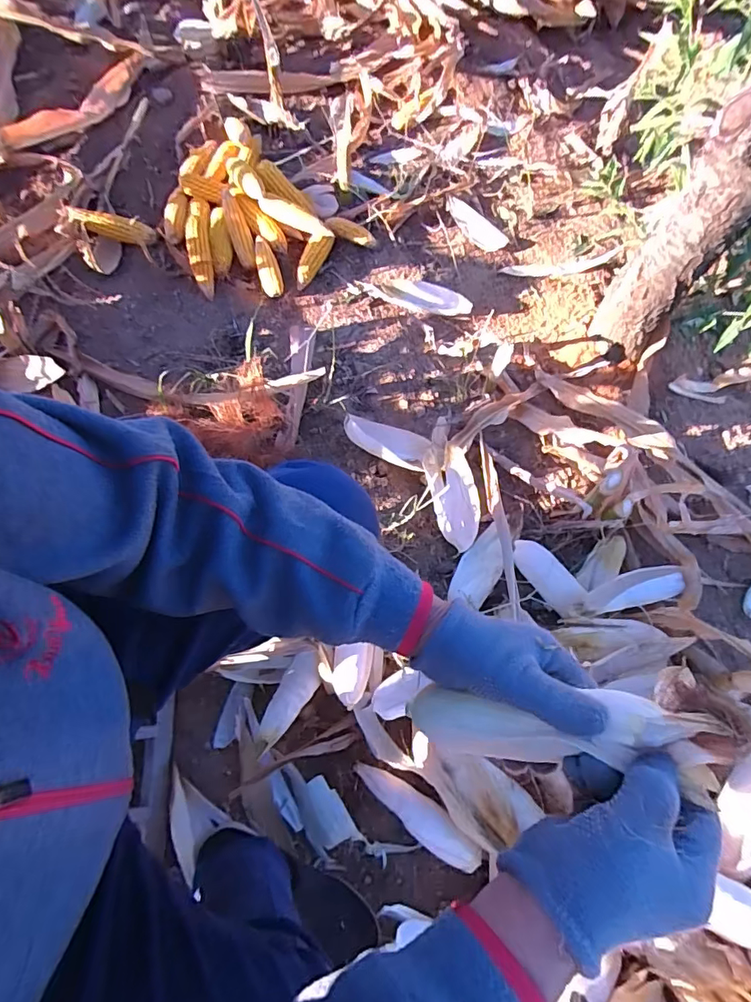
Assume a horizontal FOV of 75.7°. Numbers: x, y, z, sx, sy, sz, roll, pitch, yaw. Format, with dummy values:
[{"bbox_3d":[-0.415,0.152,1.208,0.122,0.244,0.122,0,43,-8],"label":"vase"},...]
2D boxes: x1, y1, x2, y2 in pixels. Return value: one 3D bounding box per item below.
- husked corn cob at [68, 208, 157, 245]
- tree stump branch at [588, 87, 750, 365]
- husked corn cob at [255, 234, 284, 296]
[{"bbox_3d":[-0.567,-0.596,1.042,0.166,0.045,0.048,7,66,-20],"label":"husked corn cob"},{"bbox_3d":[0.550,-0.437,0.657,0.231,0.649,0.134,5,68,-1],"label":"tree stump branch"},{"bbox_3d":[-0.236,-0.512,1.062,0.047,0.040,0.143,-13,69,-8],"label":"husked corn cob"}]

